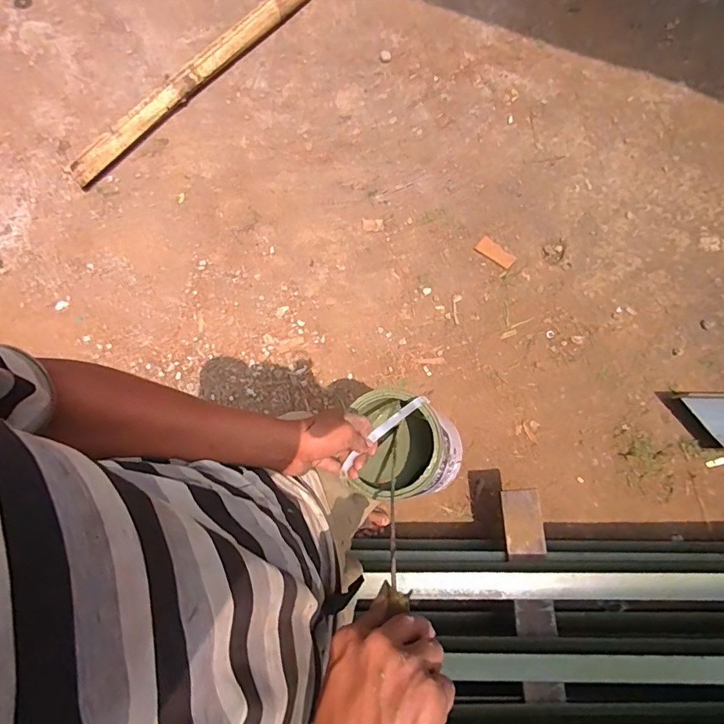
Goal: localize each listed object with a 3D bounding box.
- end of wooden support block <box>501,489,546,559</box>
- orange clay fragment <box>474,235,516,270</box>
[{"bbox_3d":[0.378,0.378,1.081,0.087,0.028,0.148,-6,79,4],"label":"end of wooden support block"},{"bbox_3d":[0.414,-0.337,1.430,0.122,0.006,0.056,40,85,10],"label":"orange clay fragment"}]

